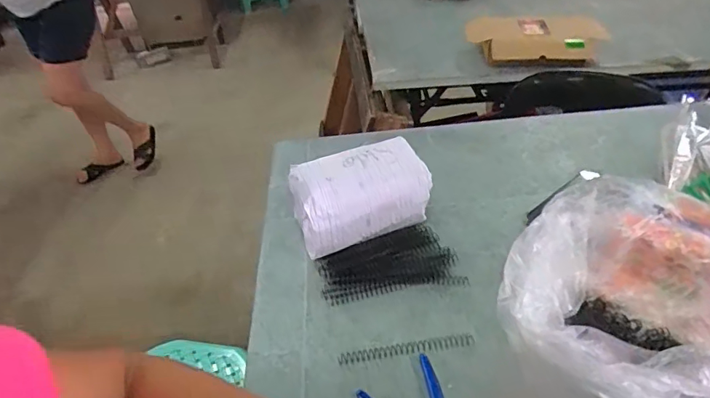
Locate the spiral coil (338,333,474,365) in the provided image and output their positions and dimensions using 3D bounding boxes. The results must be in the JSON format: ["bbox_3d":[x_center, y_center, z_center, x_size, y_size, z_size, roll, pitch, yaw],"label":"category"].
[{"bbox_3d":[0.057,0.167,0.539,0.149,0.007,0.015,-9,40,-3],"label":"spiral coil"}]

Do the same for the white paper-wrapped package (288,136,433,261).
[{"bbox_3d":[0.008,0.004,0.671,0.180,0.111,0.103,-15,39,-11],"label":"white paper-wrapped package"}]

